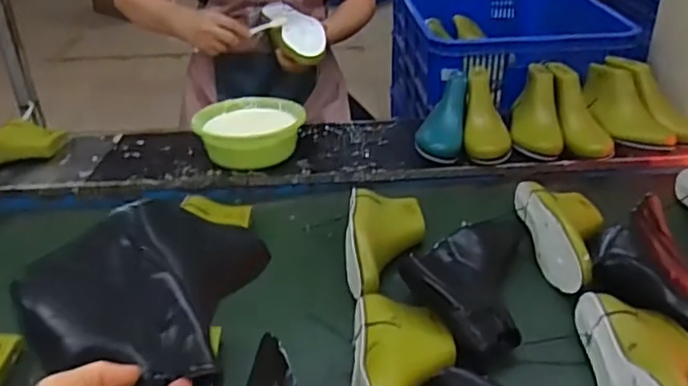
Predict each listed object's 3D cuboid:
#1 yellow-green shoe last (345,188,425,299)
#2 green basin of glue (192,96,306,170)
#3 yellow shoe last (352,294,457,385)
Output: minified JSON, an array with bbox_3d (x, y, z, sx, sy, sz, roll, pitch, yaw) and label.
[{"bbox_3d":[0.056,0.059,0.837,0.108,0.060,0.221,2,32,4],"label":"yellow-green shoe last"},{"bbox_3d":[-0.163,-0.107,1.085,0.181,0.071,0.169,-1,32,0],"label":"green basin of glue"},{"bbox_3d":[0.061,0.185,0.628,0.105,0.077,0.229,0,34,3],"label":"yellow shoe last"}]

